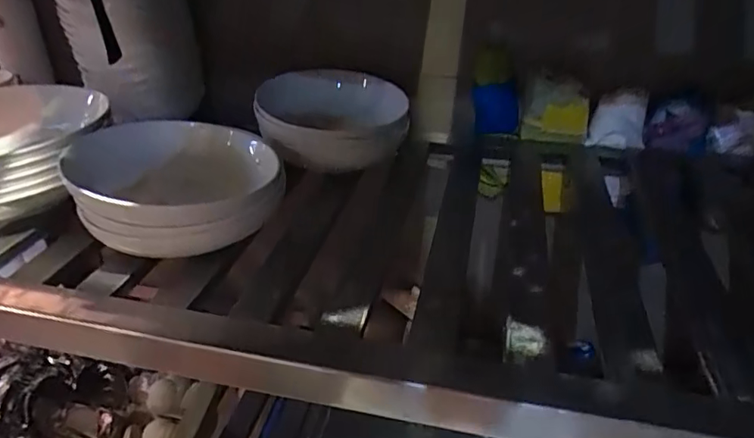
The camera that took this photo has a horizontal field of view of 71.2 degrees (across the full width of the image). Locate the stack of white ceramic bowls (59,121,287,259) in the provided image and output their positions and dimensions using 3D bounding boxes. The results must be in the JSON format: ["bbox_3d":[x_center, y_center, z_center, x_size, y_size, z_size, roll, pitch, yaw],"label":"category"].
[{"bbox_3d":[-0.207,-0.039,0.557,0.218,0.069,0.198,10,32,15],"label":"stack of white ceramic bowls"}]

